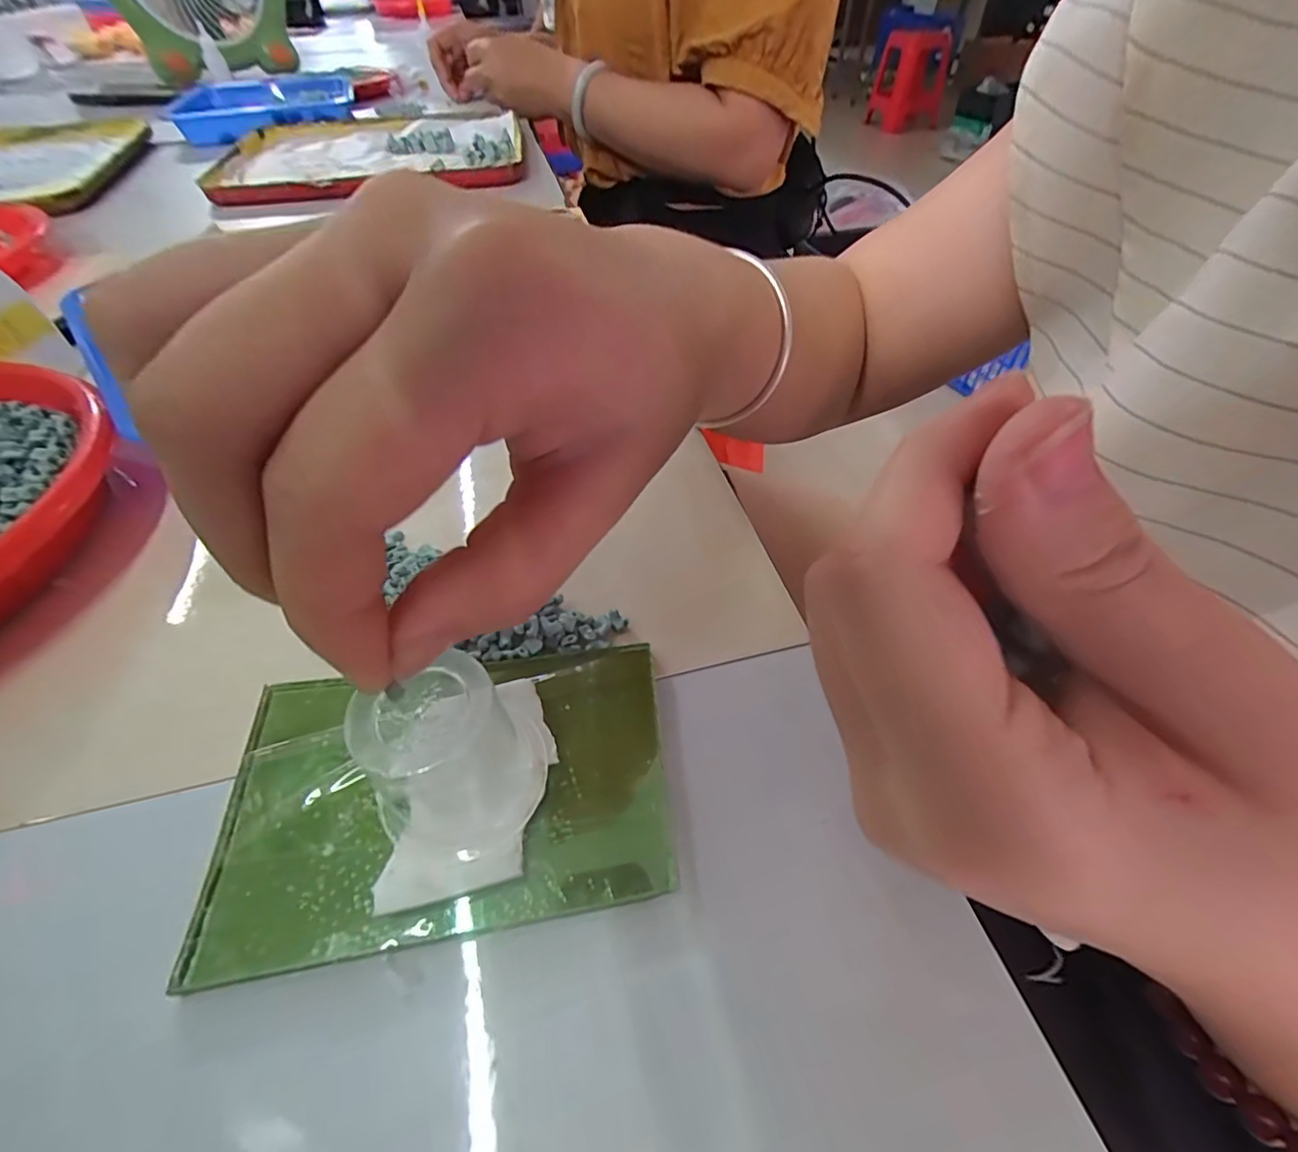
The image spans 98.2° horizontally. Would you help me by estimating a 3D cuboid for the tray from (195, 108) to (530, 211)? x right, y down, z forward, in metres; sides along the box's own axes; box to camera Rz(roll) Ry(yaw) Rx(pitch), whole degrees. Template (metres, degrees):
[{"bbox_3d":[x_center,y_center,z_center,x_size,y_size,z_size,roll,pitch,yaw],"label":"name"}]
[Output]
[{"bbox_3d":[-0.241,-0.378,0.503,0.246,0.018,0.214,-9,49,-7],"label":"tray"}]

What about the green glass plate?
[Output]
[{"bbox_3d":[-0.048,0.051,0.137,0.103,0.008,0.064,-7,49,-5],"label":"green glass plate"}]

